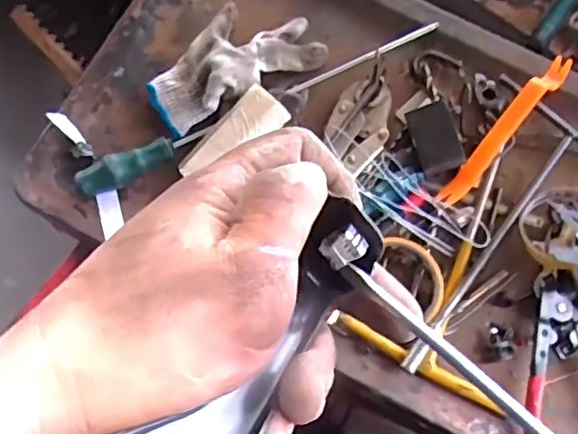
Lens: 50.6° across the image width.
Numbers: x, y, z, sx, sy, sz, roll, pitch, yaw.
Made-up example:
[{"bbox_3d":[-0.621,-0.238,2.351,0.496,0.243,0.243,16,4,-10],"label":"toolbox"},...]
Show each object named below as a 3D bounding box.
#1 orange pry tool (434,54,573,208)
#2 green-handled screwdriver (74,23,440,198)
[{"bbox_3d":[0.218,-0.087,0.614,0.026,0.027,0.203,40,77,10],"label":"orange pry tool"},{"bbox_3d":[-0.024,-0.117,0.615,0.395,0.029,0.027,-28,76,-9],"label":"green-handled screwdriver"}]

